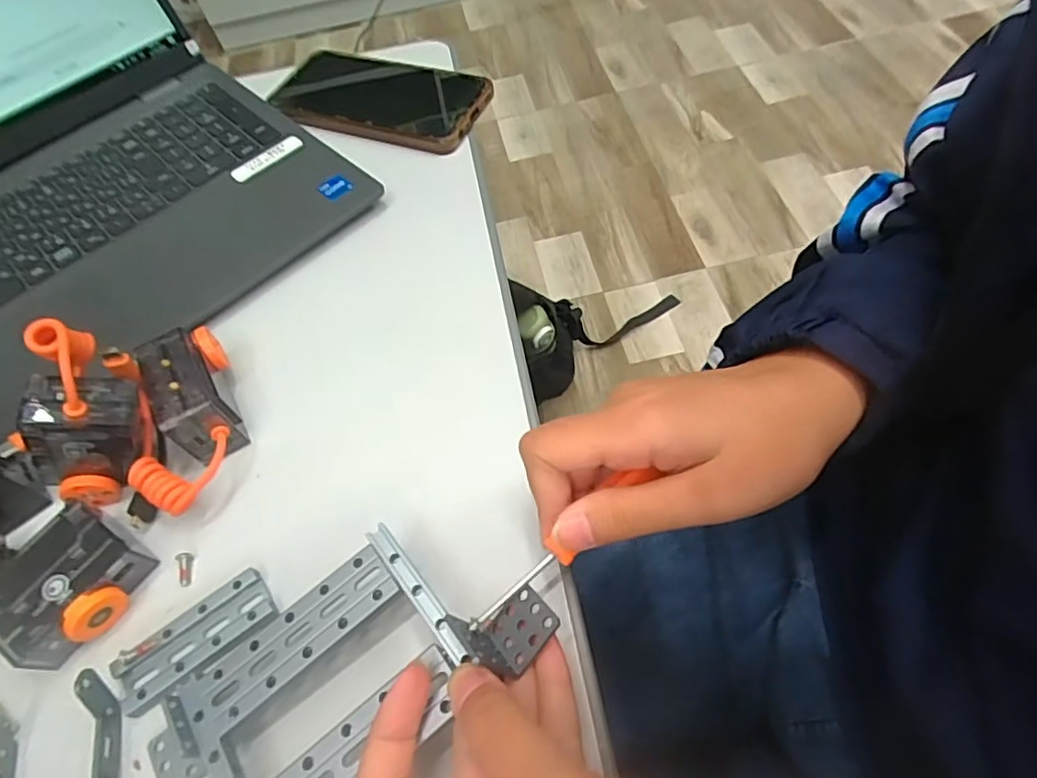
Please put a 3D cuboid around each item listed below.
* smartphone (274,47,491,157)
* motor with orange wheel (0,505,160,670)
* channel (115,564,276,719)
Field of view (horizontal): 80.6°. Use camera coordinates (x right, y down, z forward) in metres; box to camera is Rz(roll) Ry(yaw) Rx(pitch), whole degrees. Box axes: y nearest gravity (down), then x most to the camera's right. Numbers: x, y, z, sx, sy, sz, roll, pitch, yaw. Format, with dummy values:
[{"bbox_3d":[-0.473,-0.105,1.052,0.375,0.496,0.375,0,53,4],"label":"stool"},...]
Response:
[{"bbox_3d":[-0.102,-0.215,0.446,0.159,0.014,0.087,14,60,16],"label":"smartphone"},{"bbox_3d":[-0.192,0.085,0.261,0.048,0.025,0.054,30,66,24],"label":"motor with orange wheel"},{"bbox_3d":[-0.133,0.104,0.253,0.063,0.010,0.026,-35,60,-15],"label":"channel"}]

